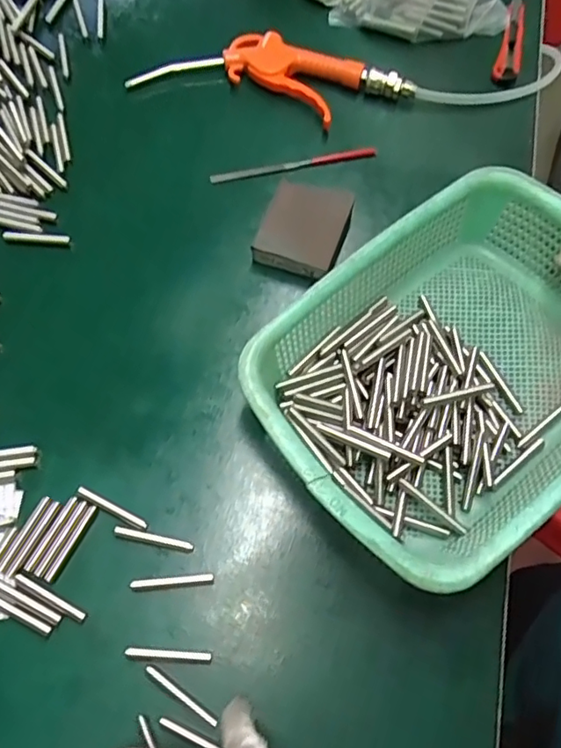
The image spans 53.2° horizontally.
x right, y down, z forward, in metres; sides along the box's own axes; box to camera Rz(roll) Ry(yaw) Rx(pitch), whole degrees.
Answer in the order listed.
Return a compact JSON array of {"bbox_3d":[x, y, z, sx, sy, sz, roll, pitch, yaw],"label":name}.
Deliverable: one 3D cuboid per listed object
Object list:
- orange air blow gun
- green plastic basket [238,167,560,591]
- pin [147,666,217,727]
[{"bbox_3d":[-0.007,-0.295,0.558,0.270,0.038,0.094,19,70,5],"label":"orange air blow gun"},{"bbox_3d":[0.128,-0.003,0.417,0.282,0.074,0.210,-37,76,-14],"label":"green plastic basket"},{"bbox_3d":[-0.066,0.215,0.375,0.057,0.004,0.005,34,72,10],"label":"pin"}]

